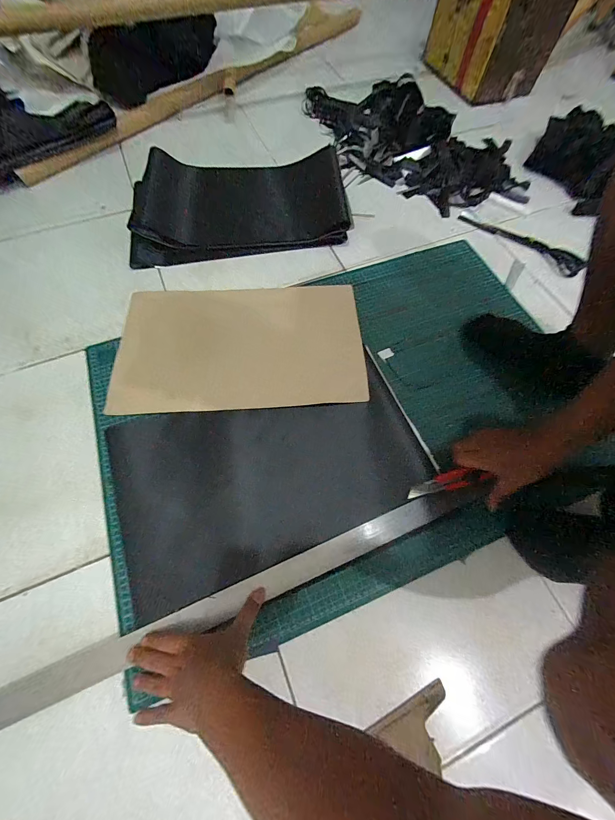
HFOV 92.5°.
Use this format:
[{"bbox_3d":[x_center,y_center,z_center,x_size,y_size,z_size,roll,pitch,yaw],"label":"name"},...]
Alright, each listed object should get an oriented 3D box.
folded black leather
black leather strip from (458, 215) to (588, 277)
[{"bbox_3d":[-0.161,-0.501,0.691,0.488,0.116,0.285,-3,67,-3],"label":"folded black leather"},{"bbox_3d":[0.529,-0.427,0.730,0.302,0.017,0.074,42,72,15],"label":"black leather strip"}]

